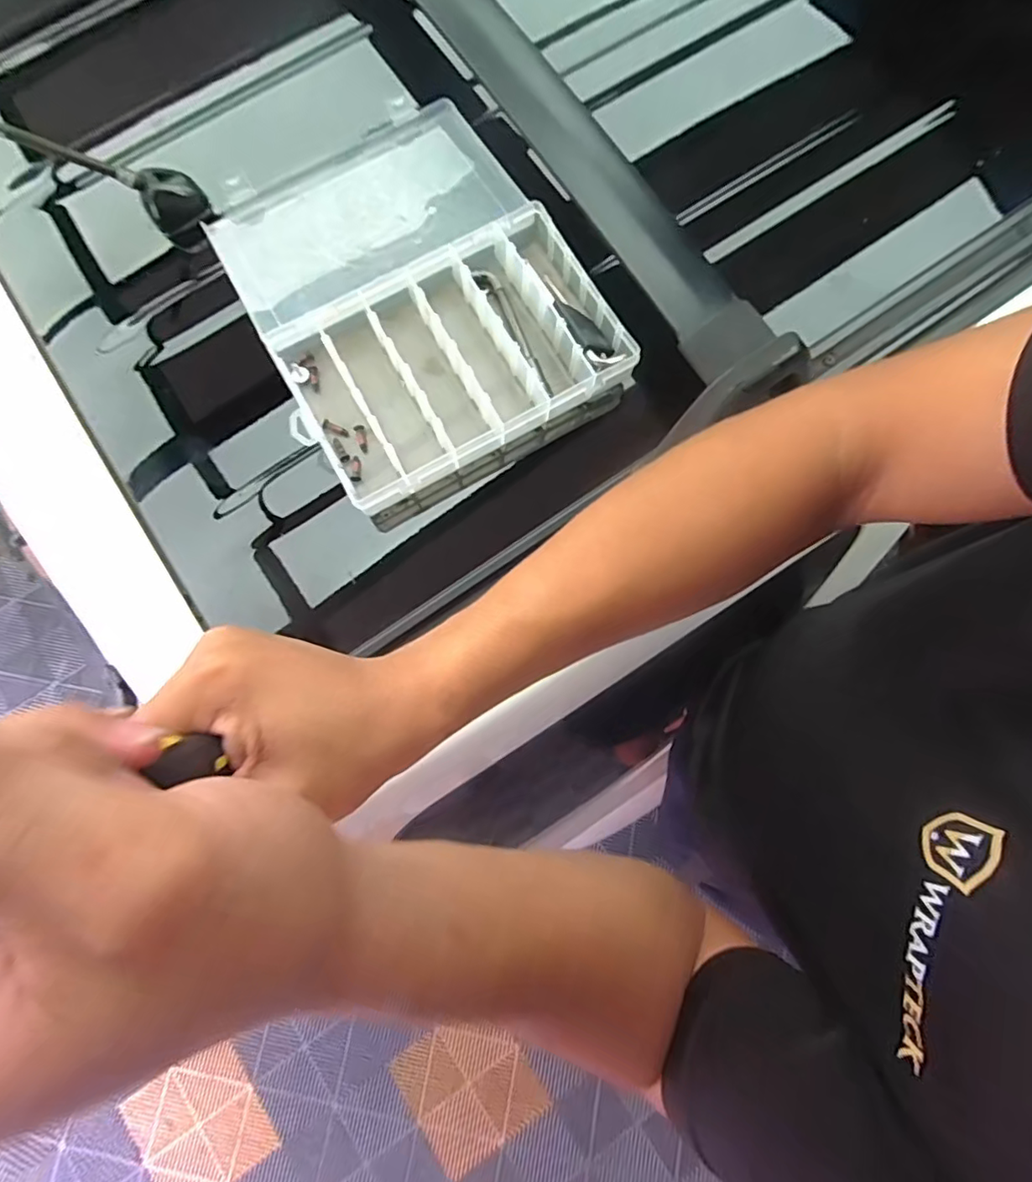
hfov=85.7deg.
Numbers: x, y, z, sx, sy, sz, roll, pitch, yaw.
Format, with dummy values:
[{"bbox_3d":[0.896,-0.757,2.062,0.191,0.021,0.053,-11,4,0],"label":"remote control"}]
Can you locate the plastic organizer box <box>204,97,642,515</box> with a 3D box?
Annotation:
[{"bbox_3d":[-0.098,-0.279,0.532,0.283,0.071,0.370,-28,79,-5],"label":"plastic organizer box"}]

